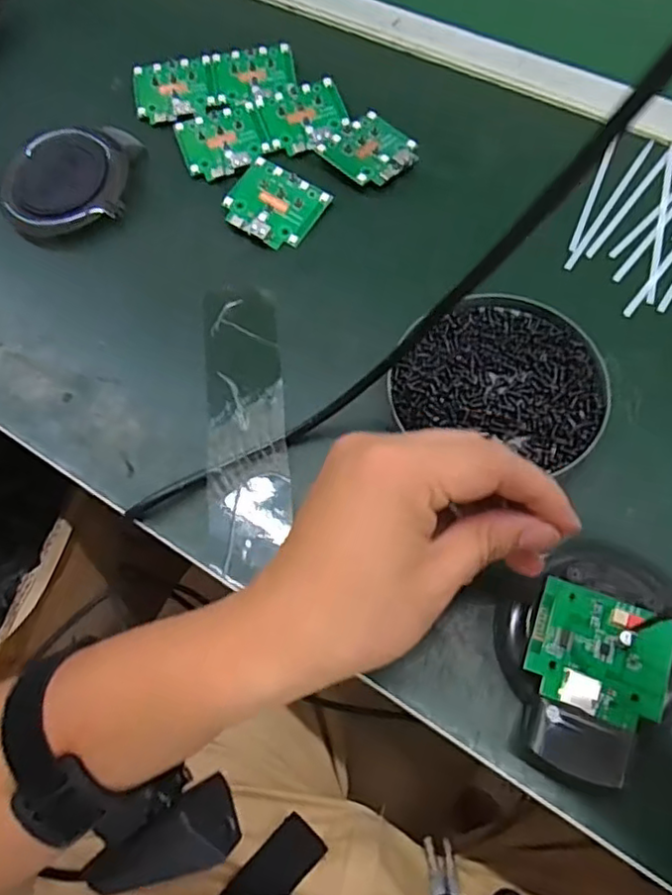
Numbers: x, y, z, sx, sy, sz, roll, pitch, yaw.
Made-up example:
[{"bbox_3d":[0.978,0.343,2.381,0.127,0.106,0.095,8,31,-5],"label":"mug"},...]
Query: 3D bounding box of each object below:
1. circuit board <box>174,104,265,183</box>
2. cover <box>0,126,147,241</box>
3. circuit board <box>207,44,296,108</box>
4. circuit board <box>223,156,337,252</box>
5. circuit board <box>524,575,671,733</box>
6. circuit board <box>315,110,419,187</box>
[{"bbox_3d":[-0.080,-0.214,0.439,0.055,0.004,0.055,-17,67,-4],"label":"circuit board"},{"bbox_3d":[-0.175,-0.179,0.423,0.095,0.026,0.068,-23,68,-7],"label":"cover"},{"bbox_3d":[-0.062,-0.270,0.462,0.062,0.004,0.054,-9,67,-1],"label":"circuit board"},{"bbox_3d":[-0.040,-0.159,0.412,0.058,0.006,0.052,28,71,14],"label":"circuit board"},{"bbox_3d":[0.117,0.091,0.280,0.059,0.006,0.052,19,67,12],"label":"circuit board"},{"bbox_3d":[0.023,-0.203,0.428,0.056,0.004,0.056,41,75,18],"label":"circuit board"}]

